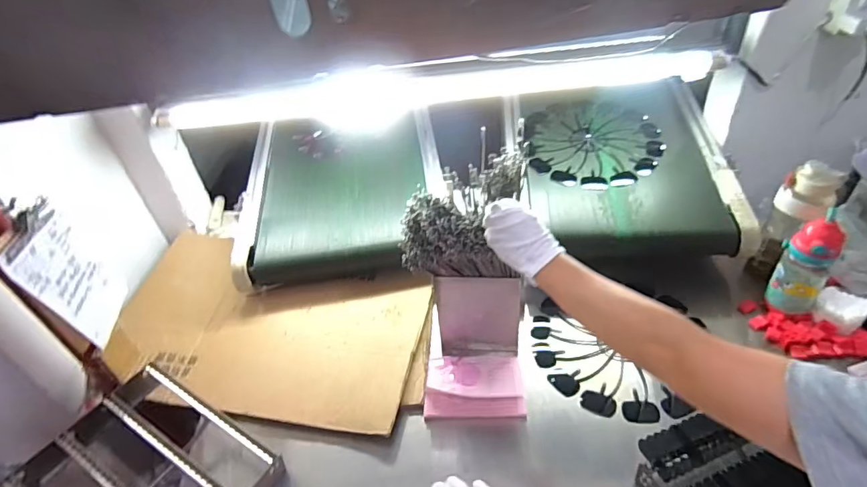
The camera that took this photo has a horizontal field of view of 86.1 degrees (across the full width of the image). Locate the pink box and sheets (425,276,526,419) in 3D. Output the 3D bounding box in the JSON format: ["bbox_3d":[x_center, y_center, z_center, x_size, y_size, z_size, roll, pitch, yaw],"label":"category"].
[{"bbox_3d":[0.071,0.198,0.837,0.171,0.145,0.196,-4,41,5],"label":"pink box and sheets"}]

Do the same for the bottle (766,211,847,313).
[{"bbox_3d":[0.679,0.042,0.851,0.070,0.191,0.066,8,43,17],"label":"bottle"}]

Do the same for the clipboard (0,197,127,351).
[{"bbox_3d":[-0.554,0.047,0.712,0.020,0.222,0.145,-15,45,-2],"label":"clipboard"}]

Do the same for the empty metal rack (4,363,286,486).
[{"bbox_3d":[-0.444,0.359,0.722,0.344,0.128,0.242,18,47,27],"label":"empty metal rack"}]

